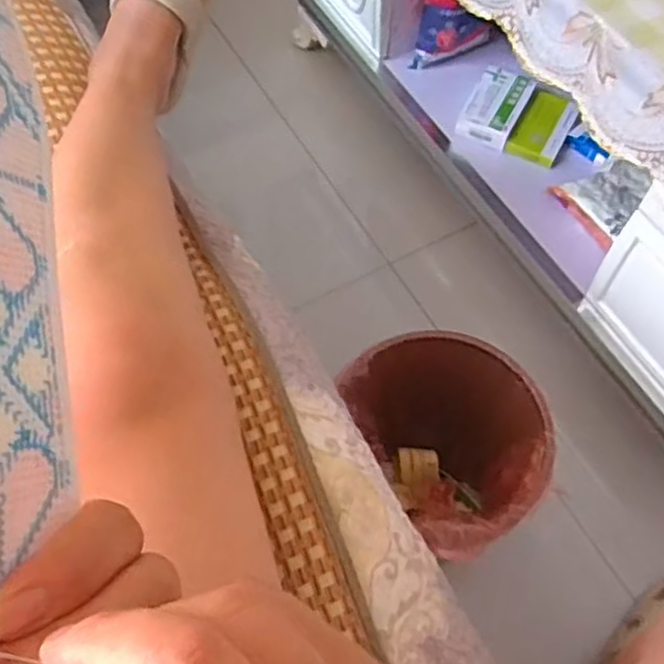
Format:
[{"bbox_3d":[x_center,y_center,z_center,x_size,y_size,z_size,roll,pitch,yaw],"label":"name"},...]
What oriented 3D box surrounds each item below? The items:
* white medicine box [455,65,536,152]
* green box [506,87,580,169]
[{"bbox_3d":[0.256,-0.353,1.089,0.083,0.027,0.146,25,64,13],"label":"white medicine box"},{"bbox_3d":[0.326,-0.315,1.070,0.073,0.030,0.125,26,64,13],"label":"green box"}]

